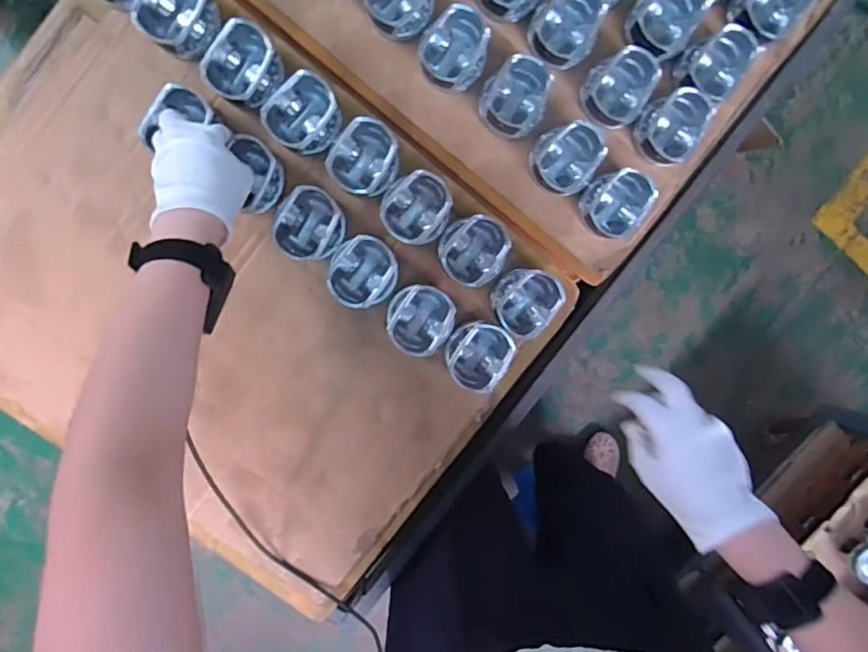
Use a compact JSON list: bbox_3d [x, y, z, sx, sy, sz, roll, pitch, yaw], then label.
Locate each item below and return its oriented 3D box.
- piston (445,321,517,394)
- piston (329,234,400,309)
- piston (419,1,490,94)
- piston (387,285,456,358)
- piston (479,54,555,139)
[{"bbox_3d":[0.050,0.032,0.599,0.068,0.047,0.077,41,91,-7],"label":"piston"},{"bbox_3d":[-0.077,-0.059,0.580,0.070,0.044,0.074,0,96,-5],"label":"piston"},{"bbox_3d":[0.021,-0.301,0.570,0.071,0.043,0.077,0,96,-5],"label":"piston"},{"bbox_3d":[-0.015,-0.007,0.592,0.073,0.044,0.074,0,96,-5],"label":"piston"},{"bbox_3d":[0.092,-0.251,0.582,0.080,0.048,0.068,-41,97,0],"label":"piston"}]

